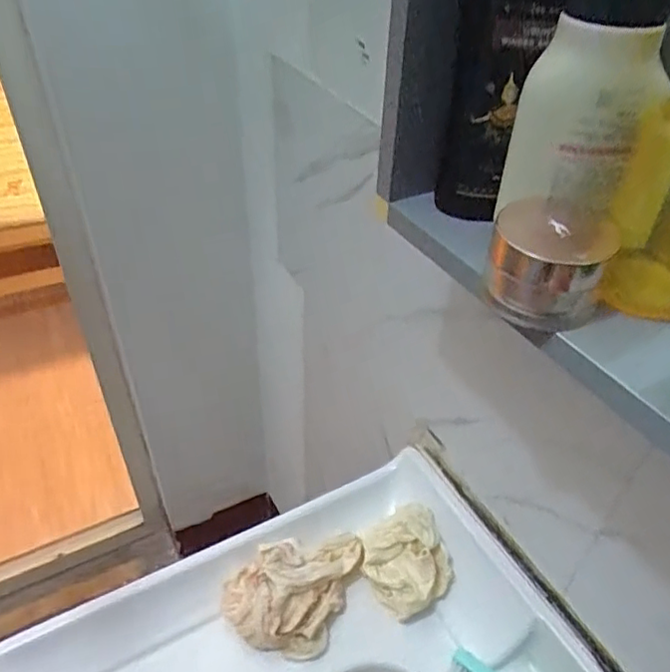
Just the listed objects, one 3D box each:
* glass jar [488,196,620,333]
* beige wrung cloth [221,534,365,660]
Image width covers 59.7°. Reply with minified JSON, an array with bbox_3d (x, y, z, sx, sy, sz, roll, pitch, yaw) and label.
[{"bbox_3d":[0.110,-0.038,0.305,0.058,0.045,0.059,17,42,17],"label":"glass jar"},{"bbox_3d":[-0.030,0.244,0.551,0.140,0.069,0.083,-12,42,-16],"label":"beige wrung cloth"}]

